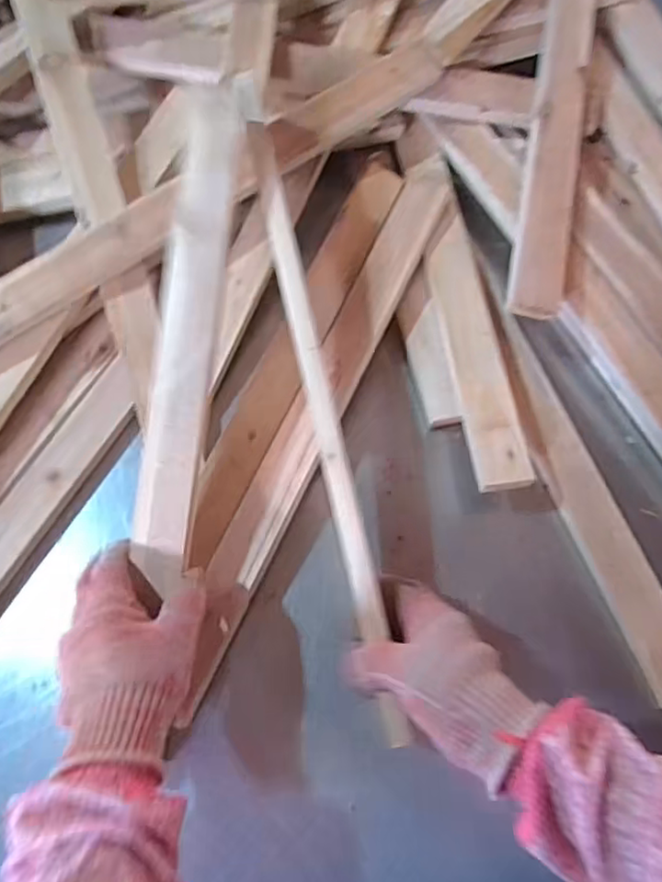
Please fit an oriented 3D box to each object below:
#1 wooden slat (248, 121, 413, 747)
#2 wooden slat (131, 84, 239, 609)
[{"bbox_3d":[-0.003,-0.015,0.449,0.021,0.010,0.446,-12,84,-4],"label":"wooden slat"},{"bbox_3d":[-0.102,-0.073,0.442,0.043,0.021,0.345,7,89,0],"label":"wooden slat"}]

